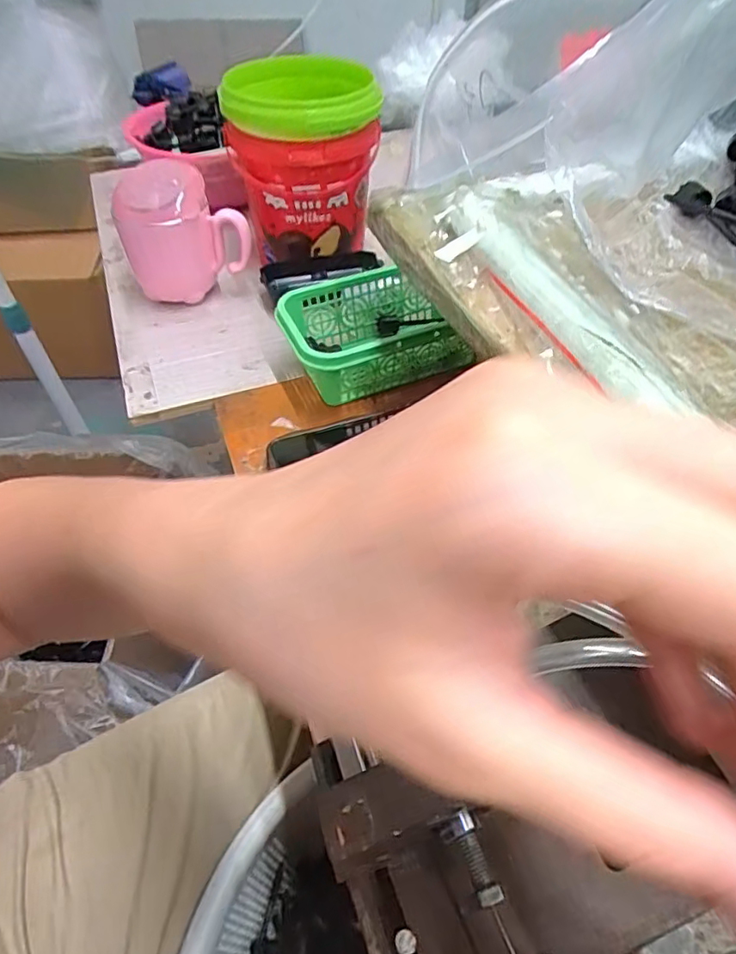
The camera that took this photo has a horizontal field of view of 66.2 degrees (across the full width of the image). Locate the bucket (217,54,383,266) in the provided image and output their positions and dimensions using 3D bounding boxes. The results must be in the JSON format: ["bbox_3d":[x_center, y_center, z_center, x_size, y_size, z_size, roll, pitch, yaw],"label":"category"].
[{"bbox_3d":[-0.059,-0.293,0.518,0.121,0.130,0.140,-6,50,-5],"label":"bucket"}]

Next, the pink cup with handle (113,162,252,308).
[{"bbox_3d":[-0.160,-0.215,0.504,0.103,0.097,0.071,-9,50,-7],"label":"pink cup with handle"}]

